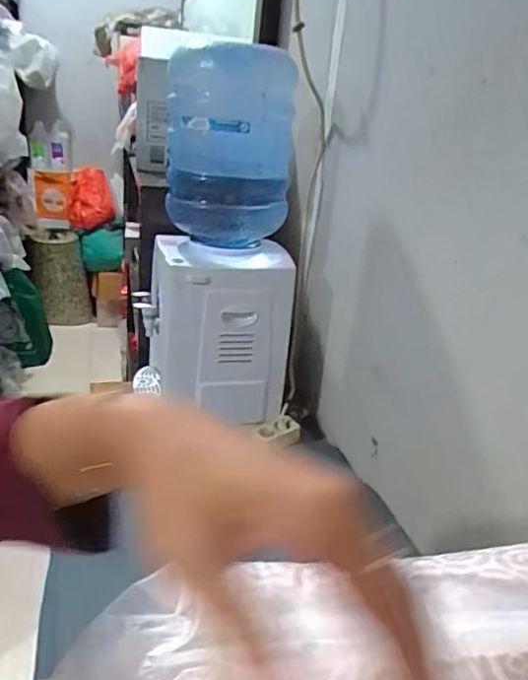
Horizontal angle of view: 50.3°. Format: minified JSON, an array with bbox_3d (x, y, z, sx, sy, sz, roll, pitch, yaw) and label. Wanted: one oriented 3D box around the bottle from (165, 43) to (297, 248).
[{"bbox_3d":[-0.070,-0.392,1.168,0.256,0.391,0.240,2,22,-8],"label":"bottle"}]

